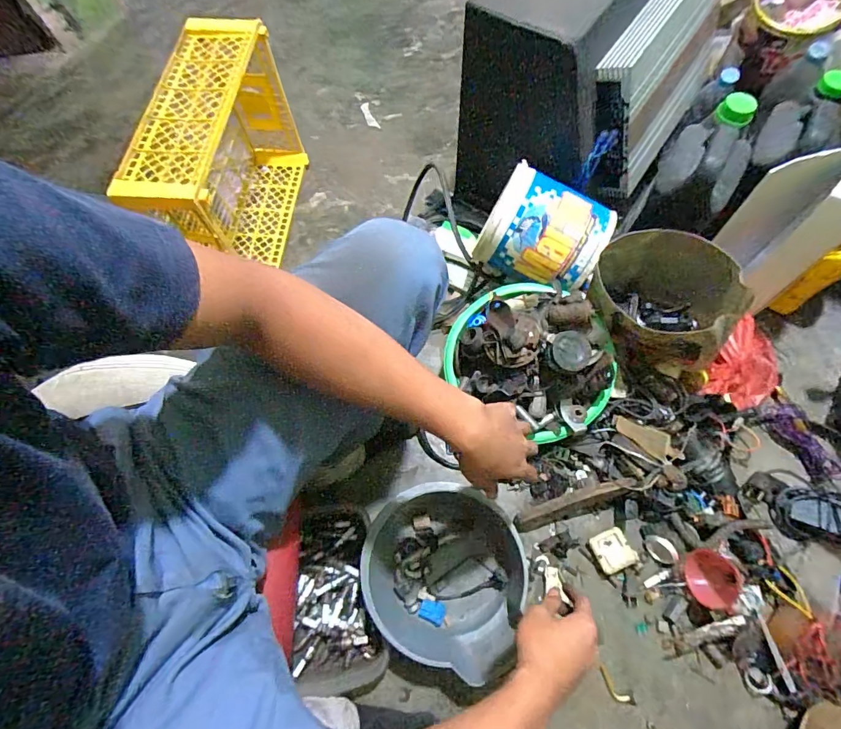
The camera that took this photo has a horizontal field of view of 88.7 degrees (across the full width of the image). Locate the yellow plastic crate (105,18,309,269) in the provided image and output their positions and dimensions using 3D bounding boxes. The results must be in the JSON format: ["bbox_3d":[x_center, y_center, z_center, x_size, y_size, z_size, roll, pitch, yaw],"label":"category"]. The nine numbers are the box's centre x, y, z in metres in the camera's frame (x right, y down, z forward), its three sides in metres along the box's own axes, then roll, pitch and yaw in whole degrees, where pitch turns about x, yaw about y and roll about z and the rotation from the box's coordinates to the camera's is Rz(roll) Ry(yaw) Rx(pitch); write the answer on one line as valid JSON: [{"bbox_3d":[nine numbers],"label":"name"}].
[{"bbox_3d":[-0.383,-0.387,0.862,0.165,0.337,0.401,6,69,4],"label":"yellow plastic crate"}]

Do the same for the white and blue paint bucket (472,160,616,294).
[{"bbox_3d":[0.217,-0.218,0.776,0.200,0.172,0.158,24,71,11],"label":"white and blue paint bucket"}]

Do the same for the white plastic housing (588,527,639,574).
[{"bbox_3d":[0.316,0.306,0.704,0.062,0.021,0.058,-23,69,-7],"label":"white plastic housing"}]

